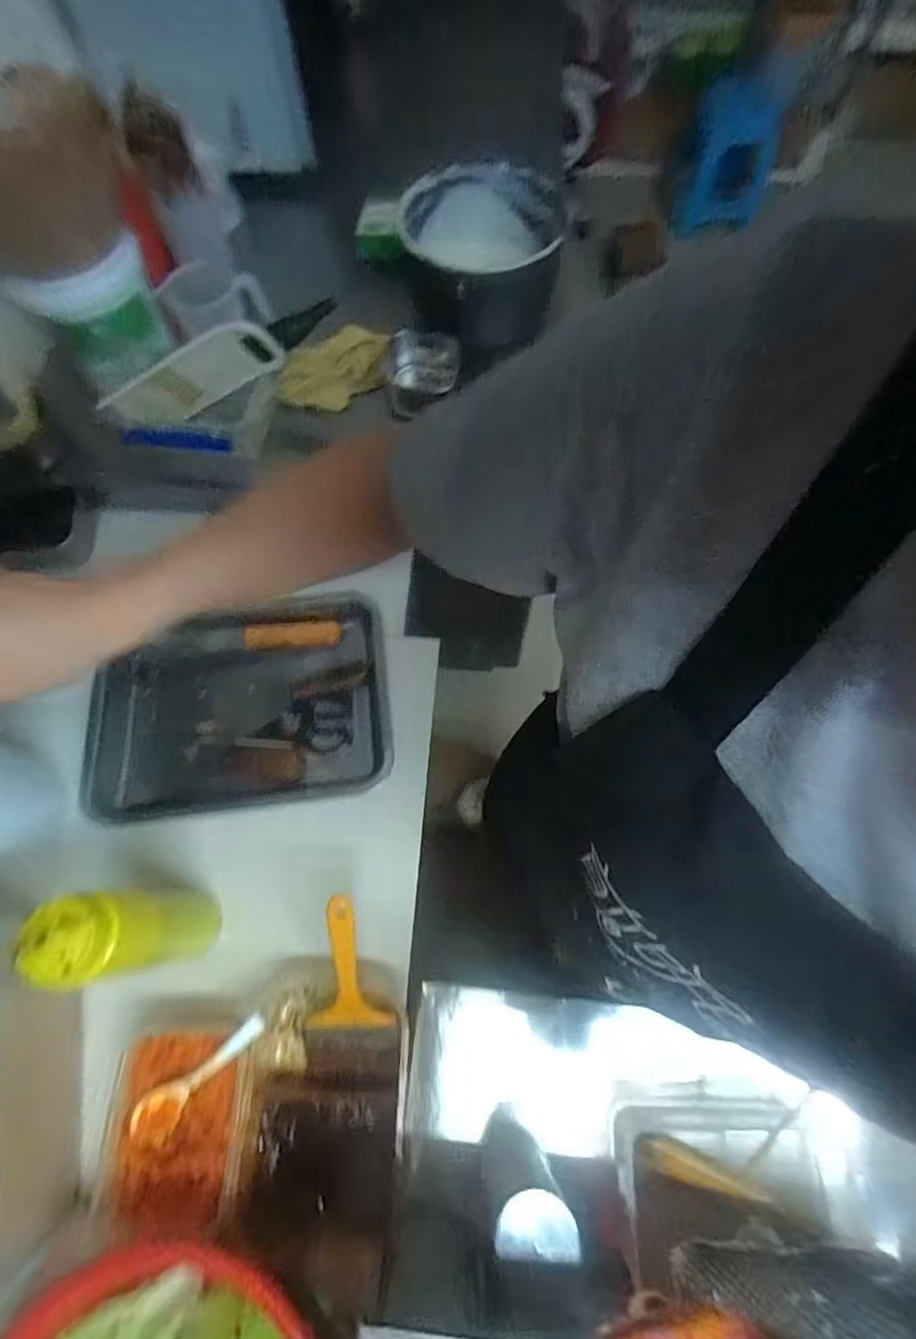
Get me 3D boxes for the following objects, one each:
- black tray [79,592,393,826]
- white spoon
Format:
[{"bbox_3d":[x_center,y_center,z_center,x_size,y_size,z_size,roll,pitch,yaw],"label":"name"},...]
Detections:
[{"bbox_3d":[-0.258,0.042,0.664,0.337,0.048,0.249,-9,67,-3],"label":"black tray"},{"bbox_3d":[-0.237,0.372,0.502,0.154,0.022,0.034,-42,72,4],"label":"white spoon"}]

